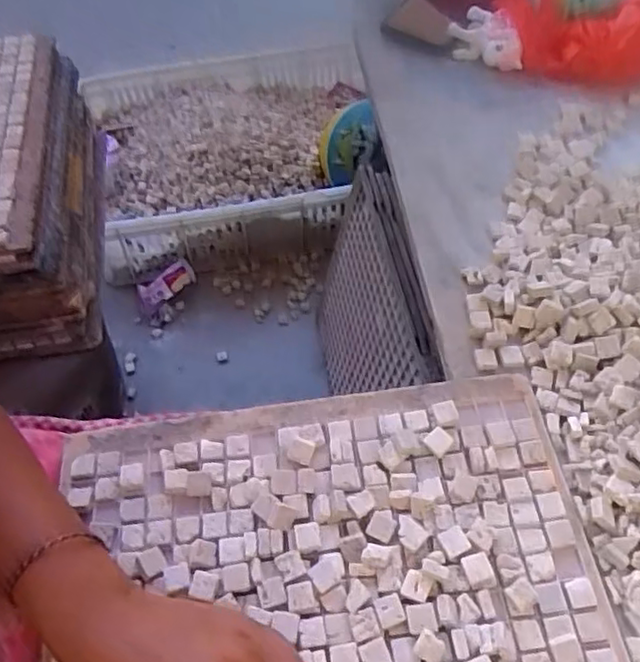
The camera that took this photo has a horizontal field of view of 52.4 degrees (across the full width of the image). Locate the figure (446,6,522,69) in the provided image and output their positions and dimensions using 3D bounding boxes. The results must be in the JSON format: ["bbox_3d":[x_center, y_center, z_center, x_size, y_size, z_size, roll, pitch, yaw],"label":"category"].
[{"bbox_3d":[0.169,-0.300,0.675,0.064,0.032,0.081,-2,58,-2],"label":"figure"}]

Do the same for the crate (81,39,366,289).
[{"bbox_3d":[-0.148,-0.309,1.165,0.488,0.163,0.371,-9,56,-7],"label":"crate"}]

